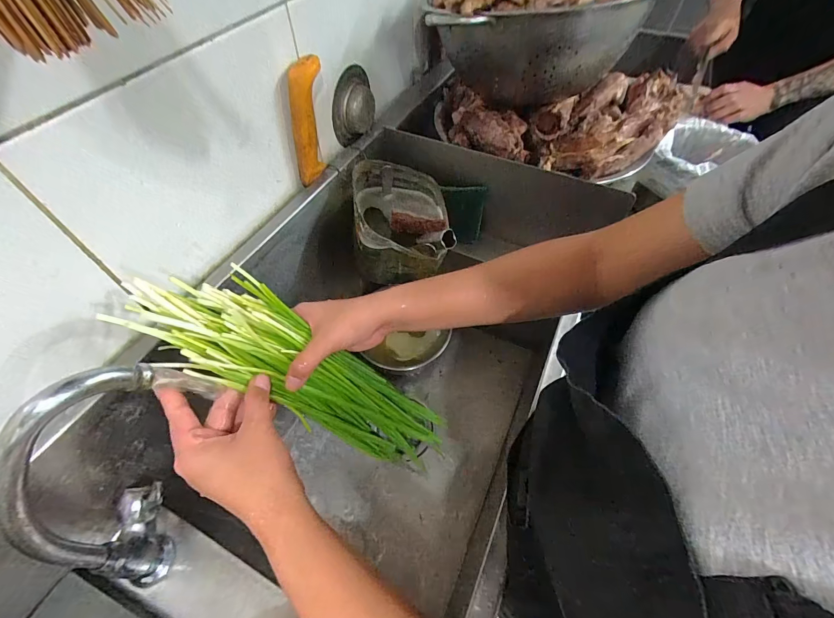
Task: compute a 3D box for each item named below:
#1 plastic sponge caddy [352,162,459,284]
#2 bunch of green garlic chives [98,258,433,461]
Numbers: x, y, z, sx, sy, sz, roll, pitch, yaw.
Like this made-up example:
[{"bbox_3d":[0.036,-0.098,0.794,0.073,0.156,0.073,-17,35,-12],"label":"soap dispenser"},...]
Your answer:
[{"bbox_3d":[-0.023,-0.116,0.546,0.126,0.138,0.146,-4,55,-3],"label":"plastic sponge caddy"},{"bbox_3d":[-0.101,0.075,0.377,0.055,0.344,0.079,-20,43,38],"label":"bunch of green garlic chives"}]

